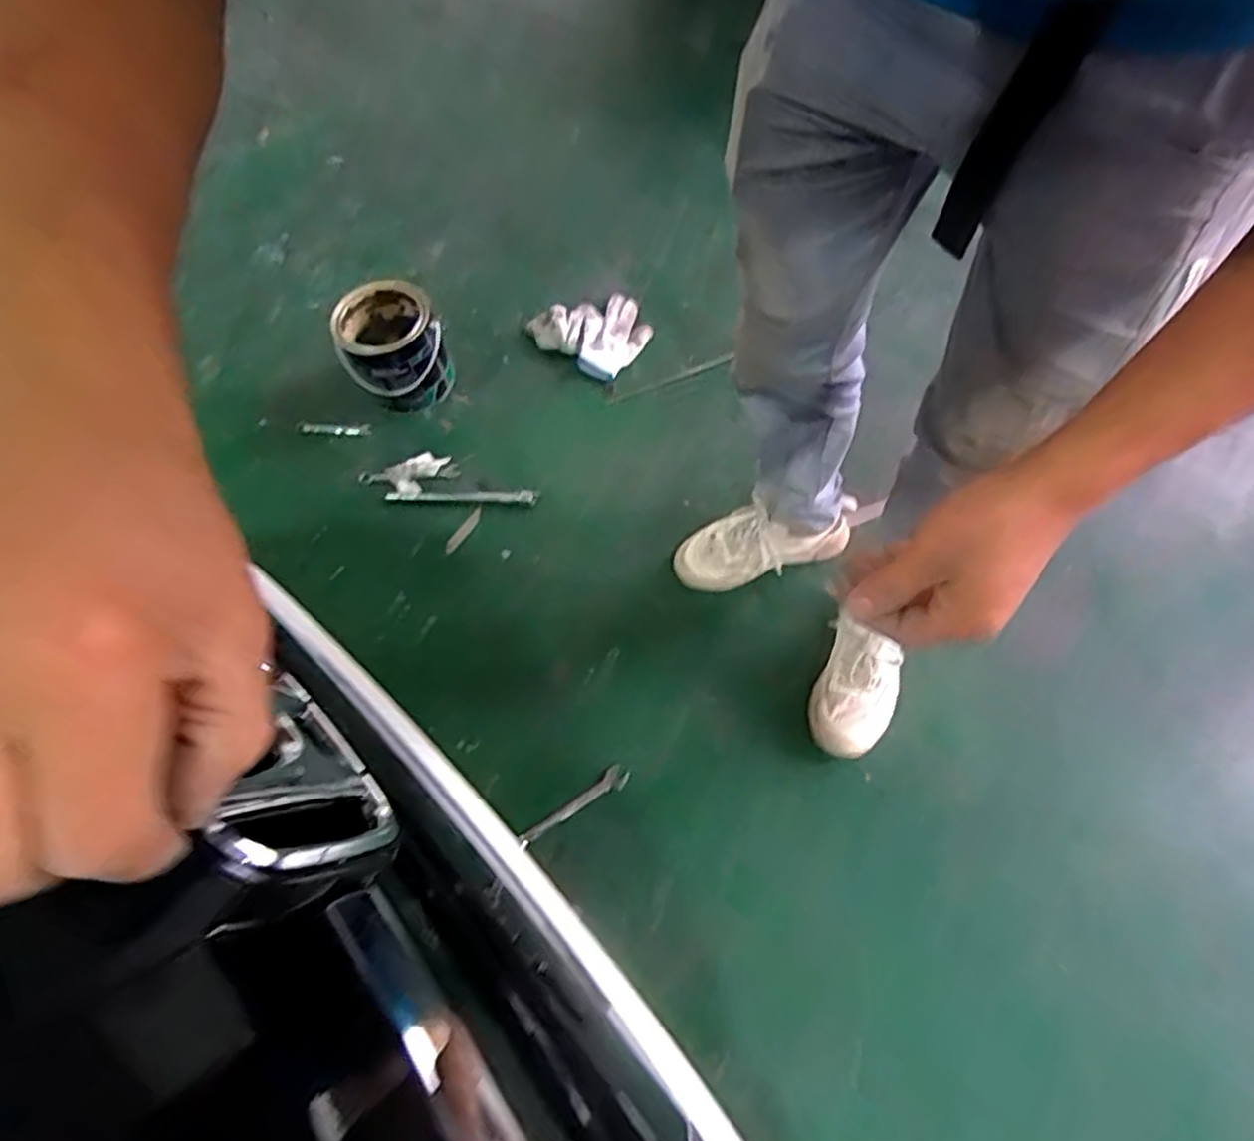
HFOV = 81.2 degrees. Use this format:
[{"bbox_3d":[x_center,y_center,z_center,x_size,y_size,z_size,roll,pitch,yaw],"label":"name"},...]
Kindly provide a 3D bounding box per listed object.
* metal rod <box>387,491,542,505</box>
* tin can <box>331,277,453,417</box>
[{"bbox_3d":[-0.279,-0.127,1.234,0.260,0.007,0.024,2,62,5],"label":"metal rod"},{"bbox_3d":[-0.410,-0.392,1.289,0.168,0.163,0.182,-2,64,3],"label":"tin can"}]

